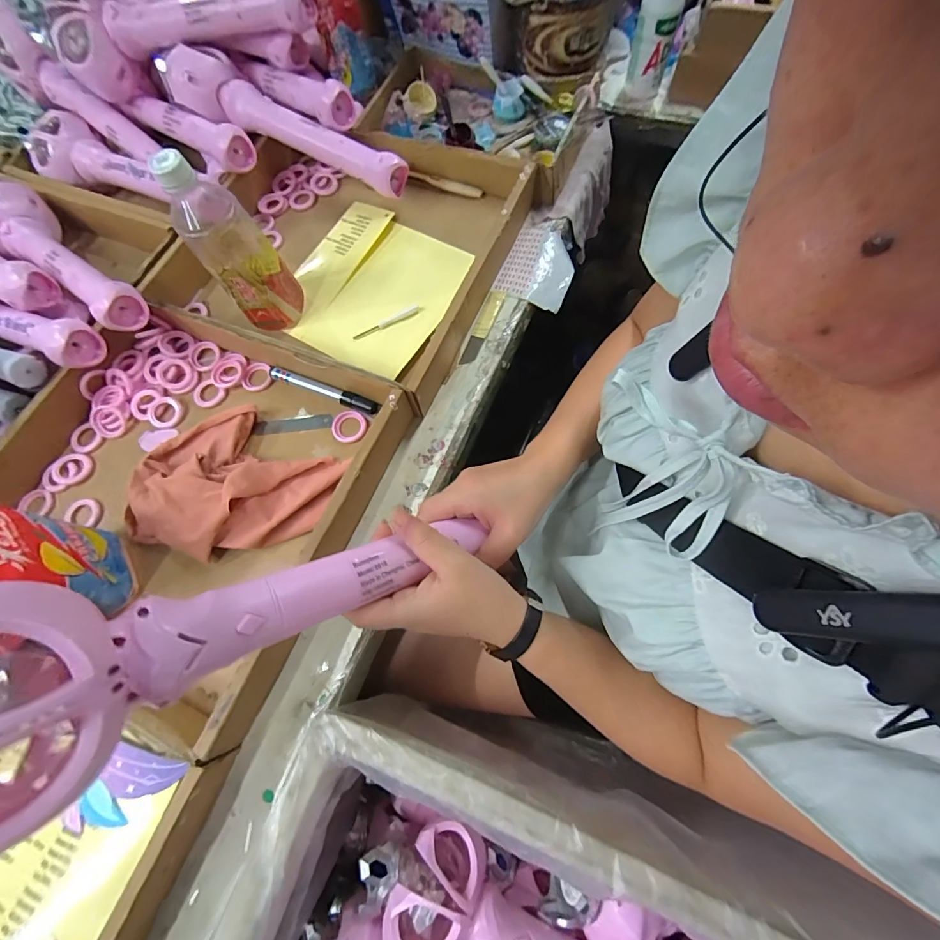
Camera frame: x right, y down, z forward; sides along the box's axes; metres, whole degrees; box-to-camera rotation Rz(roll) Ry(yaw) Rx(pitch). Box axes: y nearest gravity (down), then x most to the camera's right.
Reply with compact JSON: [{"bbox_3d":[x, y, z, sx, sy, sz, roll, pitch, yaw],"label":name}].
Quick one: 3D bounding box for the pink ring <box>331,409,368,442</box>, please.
[{"bbox_3d":[-0.131,-0.047,0.455,0.038,0.009,0.036,-1,71,3],"label":"pink ring"}]

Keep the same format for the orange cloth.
[{"bbox_3d":[-0.237,0.012,0.421,0.209,0.051,0.155,12,72,8],"label":"orange cloth"}]

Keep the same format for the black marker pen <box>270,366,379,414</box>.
[{"bbox_3d":[-0.166,-0.090,0.467,0.138,0.020,0.016,21,73,11],"label":"black marker pen"}]

